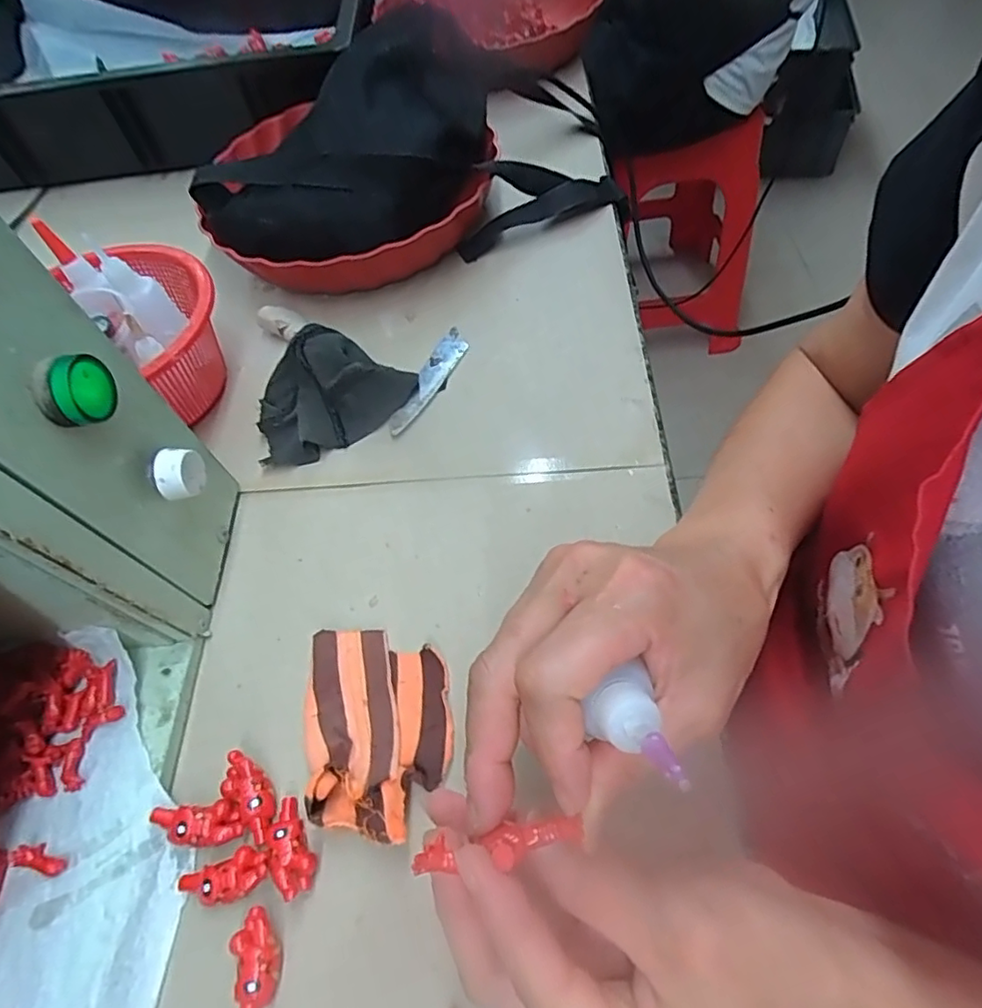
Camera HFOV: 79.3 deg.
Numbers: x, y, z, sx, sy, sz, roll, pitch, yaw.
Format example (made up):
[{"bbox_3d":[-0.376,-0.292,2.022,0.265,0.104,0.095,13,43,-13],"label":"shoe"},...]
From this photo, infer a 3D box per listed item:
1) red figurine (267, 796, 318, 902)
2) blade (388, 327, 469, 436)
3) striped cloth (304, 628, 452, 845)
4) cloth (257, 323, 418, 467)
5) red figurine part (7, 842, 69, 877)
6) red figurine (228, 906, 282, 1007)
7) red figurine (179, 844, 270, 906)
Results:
[{"bbox_3d":[-0.091,0.154,0.267,0.016,0.011,0.040,-28,60,-12],"label":"red figurine"},{"bbox_3d":[-0.045,-0.089,0.423,0.022,0.005,0.100,23,63,18],"label":"blade"},{"bbox_3d":[-0.057,0.107,0.291,0.070,0.022,0.099,-7,58,1],"label":"striped cloth"},{"bbox_3d":[-0.110,-0.081,0.402,0.106,0.043,0.075,-22,59,-9],"label":"cloth"},{"bbox_3d":[-0.202,0.159,0.266,0.025,0.007,0.010,21,61,-2],"label":"red figurine part"},{"bbox_3d":[-0.097,0.194,0.248,0.019,0.014,0.040,-17,58,-6],"label":"red figurine"},{"bbox_3d":[-0.119,0.168,0.264,0.039,0.011,0.019,-22,59,-9],"label":"red figurine"}]

